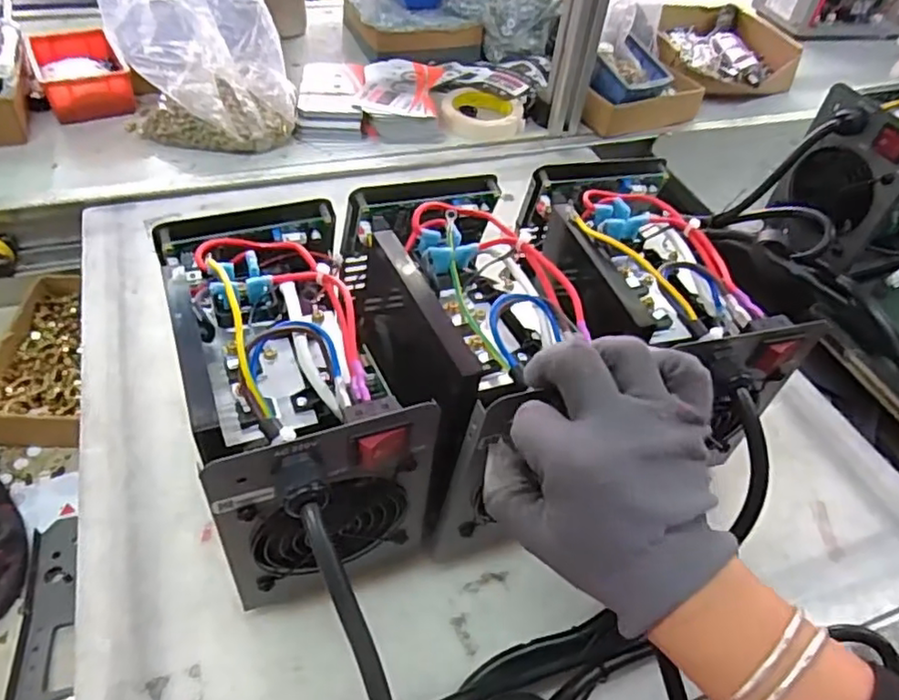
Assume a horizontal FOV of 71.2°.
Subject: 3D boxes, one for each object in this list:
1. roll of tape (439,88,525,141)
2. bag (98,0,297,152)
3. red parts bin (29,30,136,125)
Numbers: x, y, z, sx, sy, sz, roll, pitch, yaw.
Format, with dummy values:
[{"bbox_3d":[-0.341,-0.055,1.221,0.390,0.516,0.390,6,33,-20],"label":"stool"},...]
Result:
[{"bbox_3d":[0.043,-0.311,0.826,0.108,0.022,0.108,6,47,-1],"label":"roll of tape"},{"bbox_3d":[-0.278,-0.330,0.715,0.186,0.155,0.156,-9,49,-14],"label":"bag"},{"bbox_3d":[-0.459,-0.340,0.779,0.093,0.046,0.151,-23,54,-25],"label":"red parts bin"}]

